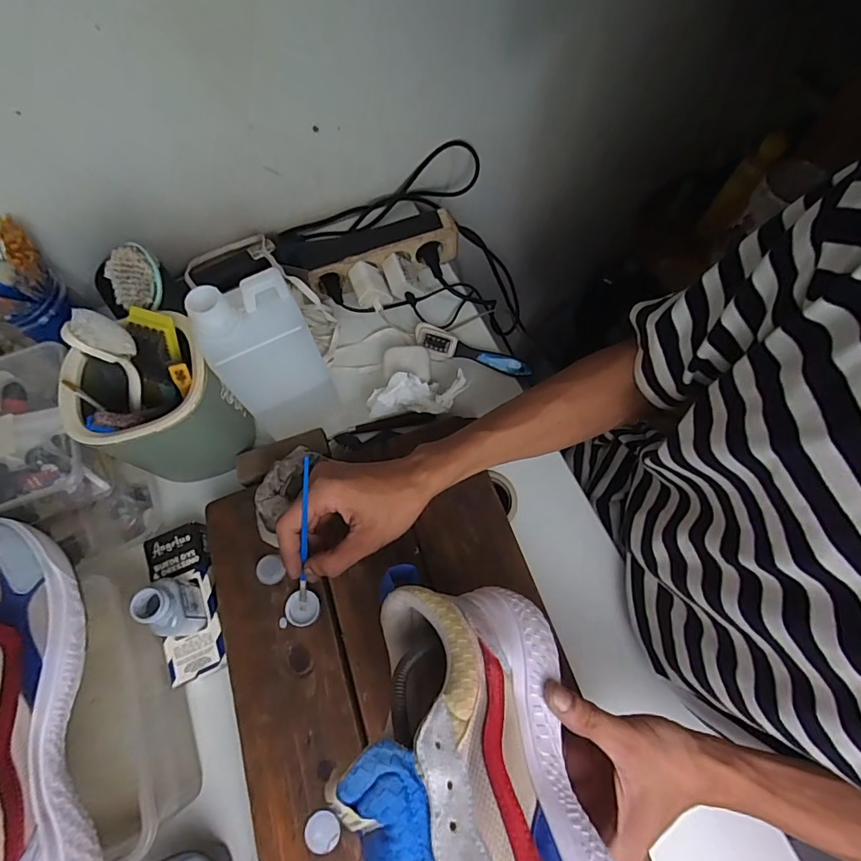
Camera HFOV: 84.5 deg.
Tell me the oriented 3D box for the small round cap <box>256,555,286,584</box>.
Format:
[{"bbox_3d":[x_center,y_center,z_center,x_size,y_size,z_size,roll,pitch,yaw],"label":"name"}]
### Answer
[{"bbox_3d":[-0.152,0.131,0.448,0.025,0.005,0.026,-1,66,2],"label":"small round cap"}]

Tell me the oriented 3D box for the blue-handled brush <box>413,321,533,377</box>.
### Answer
[{"bbox_3d":[0.050,-0.094,0.565,0.142,0.030,0.027,15,68,8],"label":"blue-handled brush"}]

